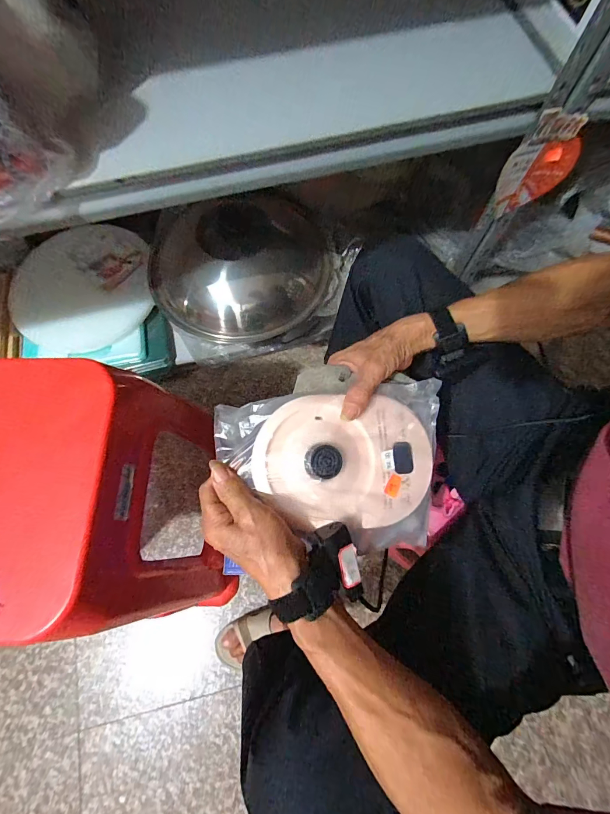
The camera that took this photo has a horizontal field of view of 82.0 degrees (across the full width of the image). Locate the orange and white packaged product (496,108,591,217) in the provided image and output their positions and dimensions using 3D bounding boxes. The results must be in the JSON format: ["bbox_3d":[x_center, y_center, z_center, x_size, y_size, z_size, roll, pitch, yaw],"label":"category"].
[{"bbox_3d":[0.378,-0.388,0.566,0.126,0.157,0.008,-14,72,-4],"label":"orange and white packaged product"}]

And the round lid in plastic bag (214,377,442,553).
[{"bbox_3d":[0.033,0.065,0.385,0.245,0.044,0.181,1,81,-15],"label":"round lid in plastic bag"}]

